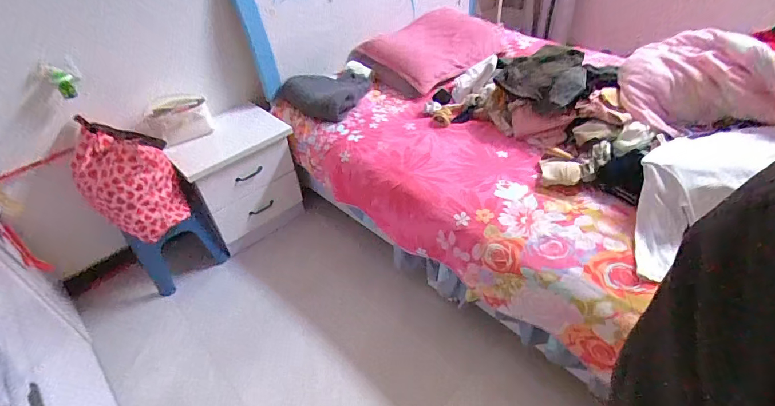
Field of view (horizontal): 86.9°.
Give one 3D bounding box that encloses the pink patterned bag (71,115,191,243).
[{"bbox_3d":[-0.900,-0.091,1.447,0.346,0.348,0.290,20,47,26],"label":"pink patterned bag"}]

